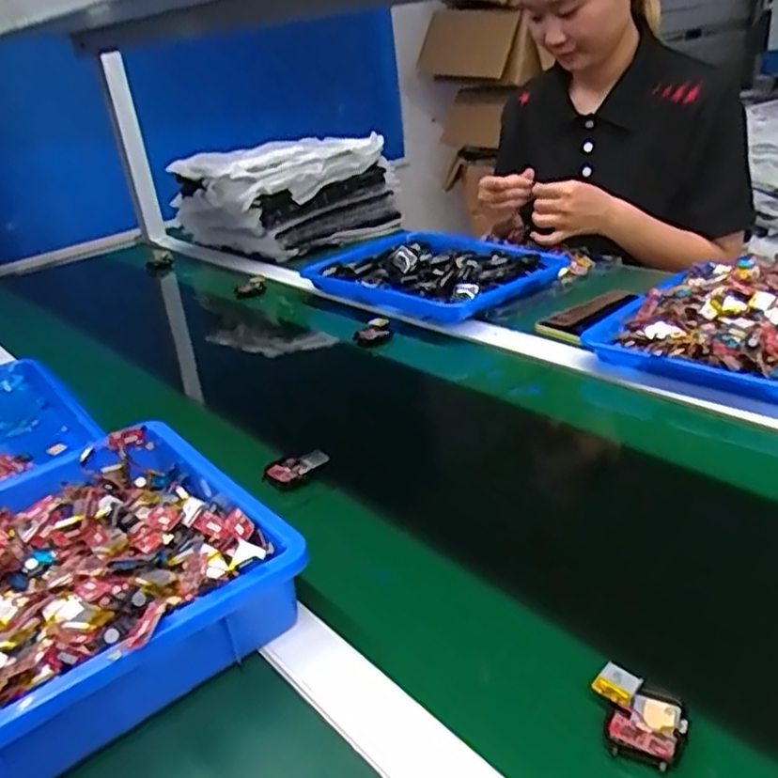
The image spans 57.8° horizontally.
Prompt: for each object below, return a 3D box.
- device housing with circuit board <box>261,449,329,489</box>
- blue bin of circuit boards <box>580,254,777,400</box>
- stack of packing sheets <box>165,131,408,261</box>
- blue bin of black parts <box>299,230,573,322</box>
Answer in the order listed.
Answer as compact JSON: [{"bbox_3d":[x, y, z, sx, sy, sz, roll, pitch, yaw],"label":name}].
[{"bbox_3d":[-0.080,0.069,0.615,0.058,0.017,0.026,-20,26,6],"label":"device housing with circuit board"},{"bbox_3d":[0.380,-0.078,0.743,0.276,0.066,0.249,-29,34,-36],"label":"blue bin of circuit boards"},{"bbox_3d":[-0.194,-0.359,1.334,0.329,0.193,0.274,-28,33,-34],"label":"stack of packing sheets"},{"bbox_3d":[0.077,-0.166,0.995,0.312,0.050,0.265,17,36,39],"label":"blue bin of black parts"}]

